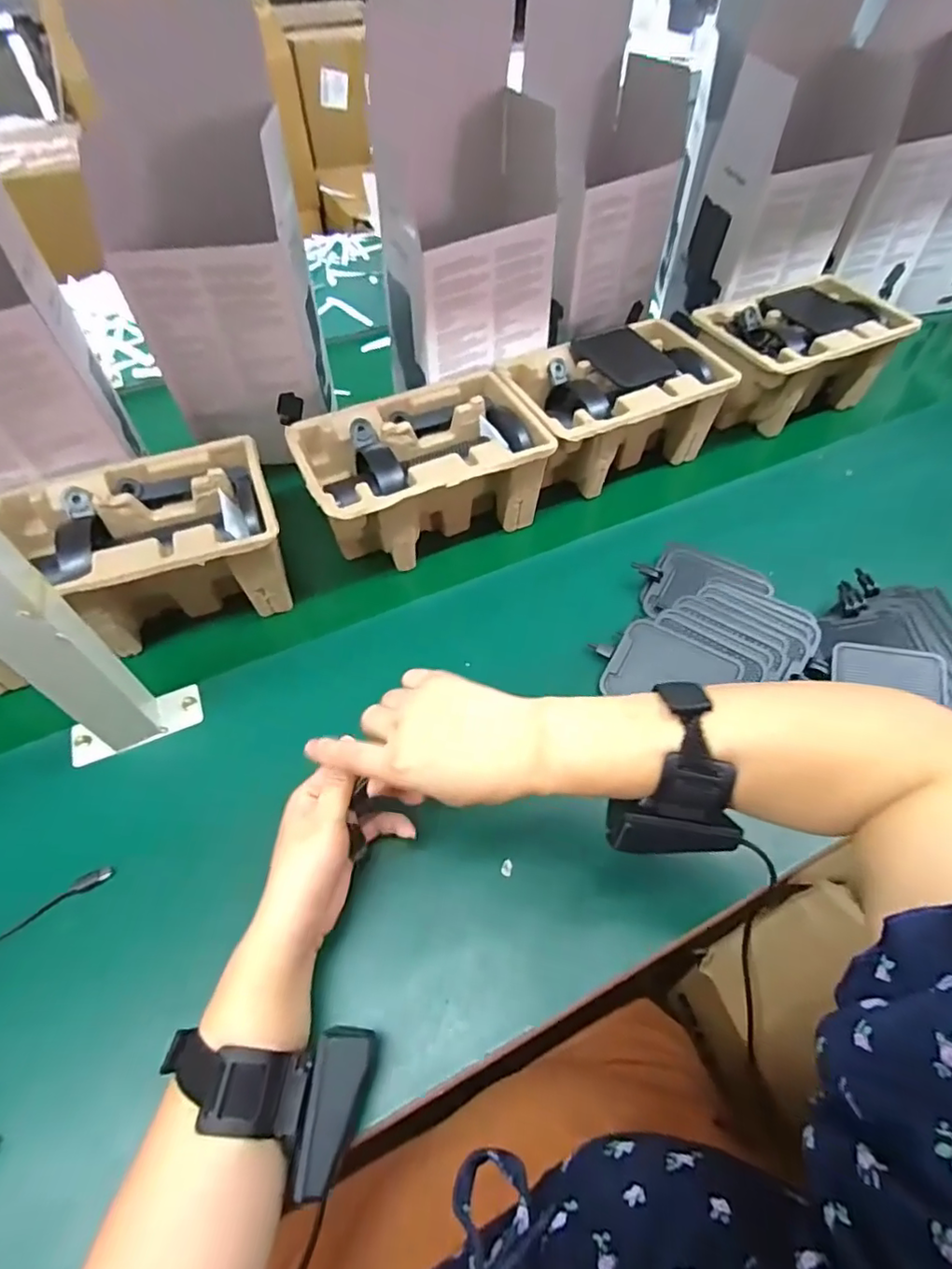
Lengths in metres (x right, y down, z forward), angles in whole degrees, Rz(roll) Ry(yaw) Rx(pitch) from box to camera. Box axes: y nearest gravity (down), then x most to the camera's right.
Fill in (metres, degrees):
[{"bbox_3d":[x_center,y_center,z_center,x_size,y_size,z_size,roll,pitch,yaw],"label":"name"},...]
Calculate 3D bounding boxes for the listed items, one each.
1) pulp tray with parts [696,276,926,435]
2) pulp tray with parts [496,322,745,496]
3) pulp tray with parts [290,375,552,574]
[{"bbox_3d":[0.376,-0.338,0.698,0.221,0.103,0.157,-24,56,-16],"label":"pulp tray with parts"},{"bbox_3d":[0.150,-0.245,0.634,0.219,0.107,0.142,-21,56,-13],"label":"pulp tray with parts"},{"bbox_3d":[-0.053,-0.158,0.570,0.225,0.102,0.144,-22,56,-14],"label":"pulp tray with parts"}]

